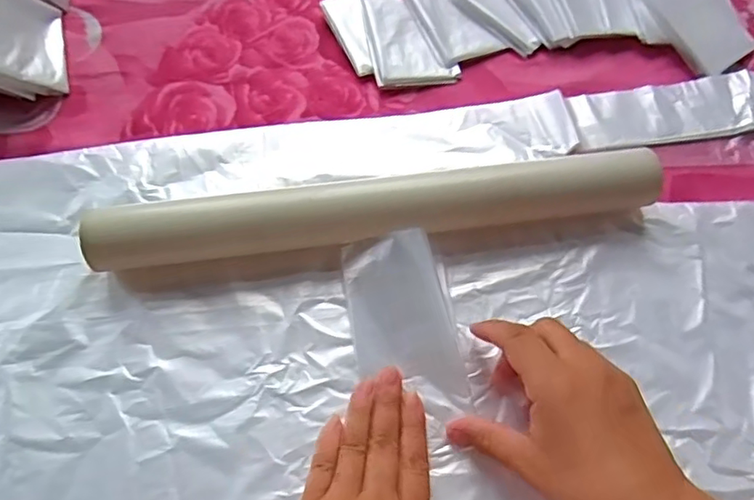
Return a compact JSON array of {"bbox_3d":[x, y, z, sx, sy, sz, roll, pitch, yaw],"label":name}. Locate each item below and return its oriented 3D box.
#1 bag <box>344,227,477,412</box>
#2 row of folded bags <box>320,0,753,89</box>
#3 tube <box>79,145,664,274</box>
[{"bbox_3d":[0.016,0.043,0.334,0.059,0.024,0.108,-11,66,-6],"label":"bag"},{"bbox_3d":[0.130,-0.187,0.451,0.327,0.017,0.115,-1,65,-2],"label":"row of folded bags"},{"bbox_3d":[0.003,-0.024,0.355,0.352,0.040,0.044,-7,65,-4],"label":"tube"}]

